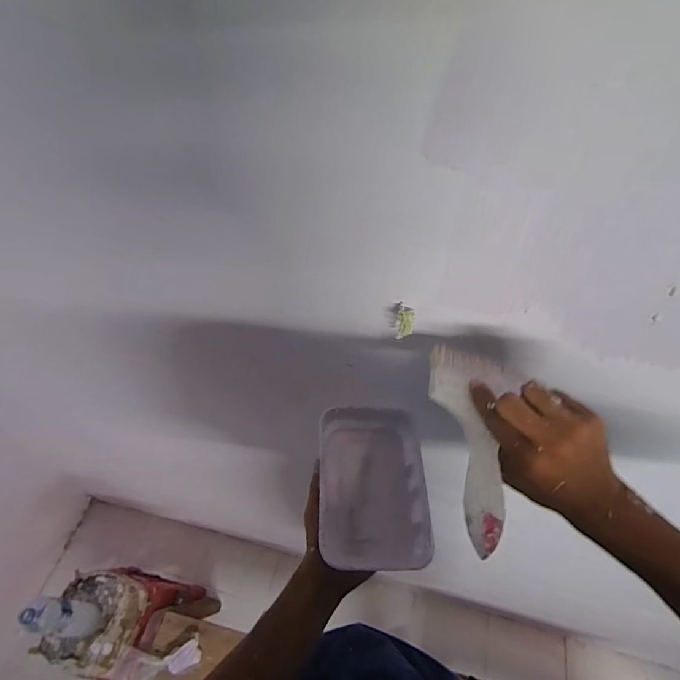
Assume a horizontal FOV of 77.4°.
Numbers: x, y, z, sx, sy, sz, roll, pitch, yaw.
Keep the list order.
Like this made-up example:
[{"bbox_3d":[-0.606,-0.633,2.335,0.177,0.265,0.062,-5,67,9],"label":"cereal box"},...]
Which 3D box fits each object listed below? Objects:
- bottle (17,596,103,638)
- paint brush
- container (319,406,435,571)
[{"bbox_3d":[-0.735,0.738,1.126,0.081,0.264,0.088,2,55,0],"label":"bottle"},{"bbox_3d":[0.115,0.075,0.338,0.083,0.012,0.186,9,39,5],"label":"paint brush"},{"bbox_3d":[0.037,0.160,0.481,0.117,0.046,0.173,-1,55,-2],"label":"container"}]

